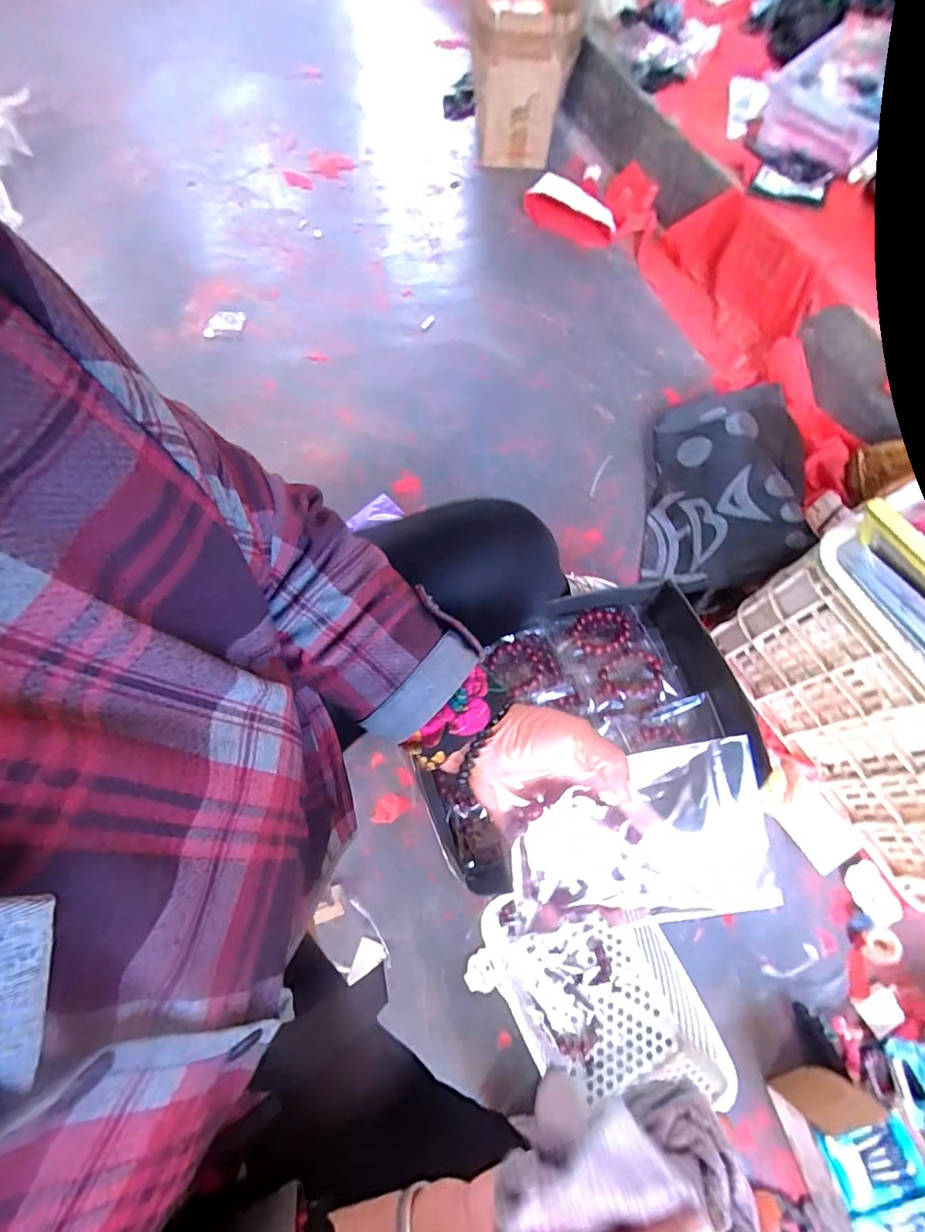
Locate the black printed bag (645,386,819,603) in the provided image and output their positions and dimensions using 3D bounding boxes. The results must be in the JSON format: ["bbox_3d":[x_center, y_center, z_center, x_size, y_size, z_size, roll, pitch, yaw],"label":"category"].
[{"bbox_3d":[0.450,-0.220,0.874,0.212,0.158,0.391,11,69,3],"label":"black printed bag"}]

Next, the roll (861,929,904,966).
[{"bbox_3d":[0.568,0.449,0.691,0.048,0.013,0.042,5,69,0],"label":"roll"}]

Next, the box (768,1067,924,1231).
[{"bbox_3d":[0.442,0.618,0.567,0.109,0.114,0.145,-19,70,-8],"label":"box"}]

